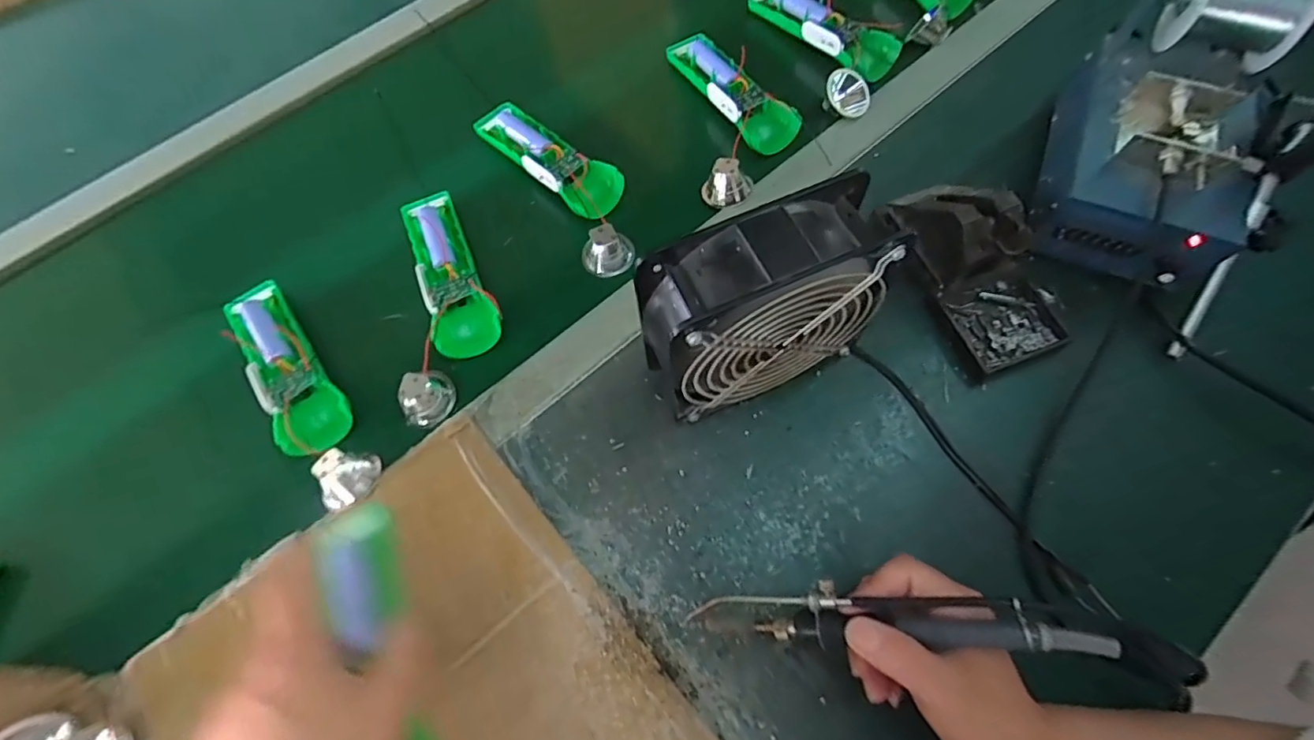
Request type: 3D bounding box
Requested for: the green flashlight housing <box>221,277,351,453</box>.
[{"bbox_3d":[-0.291,0.000,0.458,0.045,0.030,0.161,-35,69,-12],"label":"green flashlight housing"}]

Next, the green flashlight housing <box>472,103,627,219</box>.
[{"bbox_3d":[-0.100,-0.195,0.529,0.161,0.025,0.050,42,76,14],"label":"green flashlight housing"}]

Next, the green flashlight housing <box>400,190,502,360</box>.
[{"bbox_3d":[-0.173,-0.086,0.488,0.054,0.021,0.158,-20,71,-6],"label":"green flashlight housing"}]

